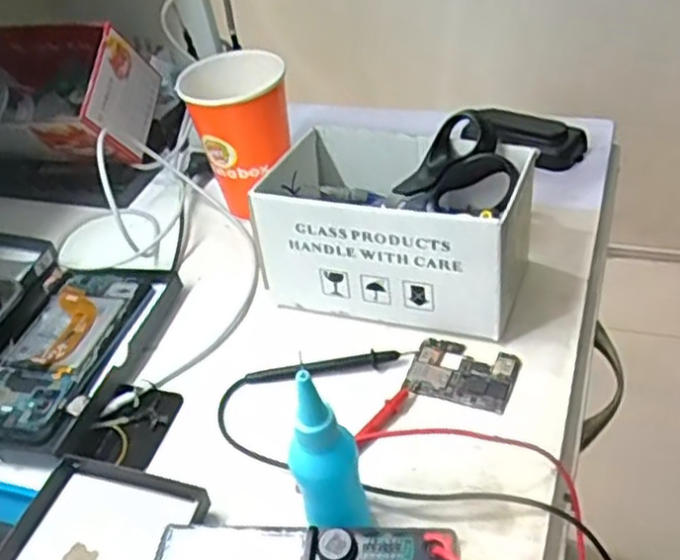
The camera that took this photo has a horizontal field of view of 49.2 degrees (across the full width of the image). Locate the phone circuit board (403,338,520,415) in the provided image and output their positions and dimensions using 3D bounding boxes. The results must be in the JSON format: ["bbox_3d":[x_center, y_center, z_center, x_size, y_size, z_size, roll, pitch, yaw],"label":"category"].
[{"bbox_3d":[0.080,0.060,0.487,0.067,0.004,0.049,12,45,24],"label":"phone circuit board"}]

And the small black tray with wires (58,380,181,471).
[{"bbox_3d":[-0.142,0.095,0.496,0.056,0.011,0.068,13,41,7],"label":"small black tray with wires"}]

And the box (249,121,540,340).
[{"bbox_3d":[0.040,-0.041,0.534,0.178,0.094,0.109,11,45,22],"label":"box"}]

